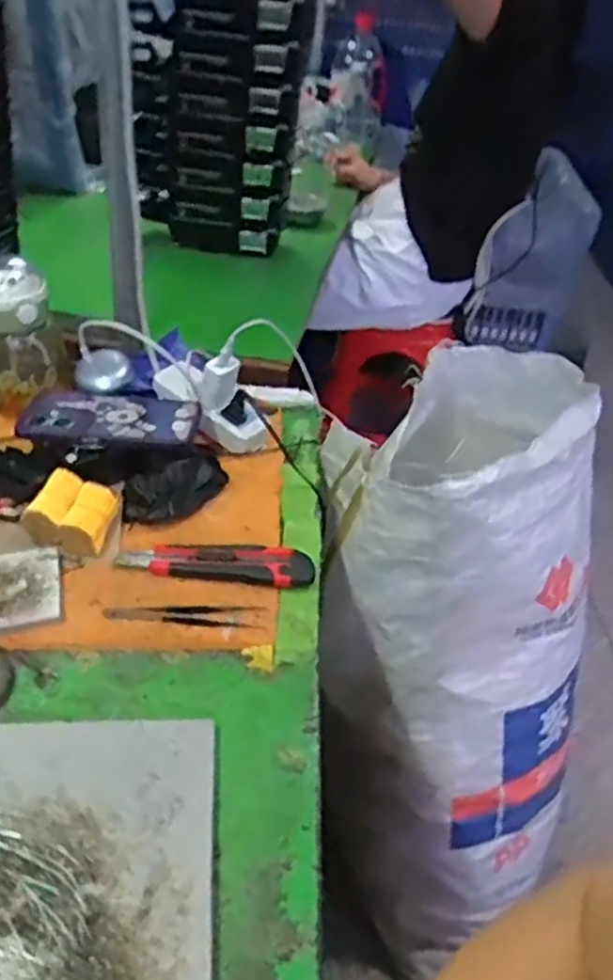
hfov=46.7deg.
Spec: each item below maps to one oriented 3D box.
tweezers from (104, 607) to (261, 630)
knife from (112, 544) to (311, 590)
[{"bbox_3d":[-0.097,0.101,0.561,0.122,0.006,0.021,3,38,-4],"label":"tweezers"},{"bbox_3d":[-0.078,0.060,0.606,0.167,0.018,0.038,8,38,2],"label":"knife"}]

